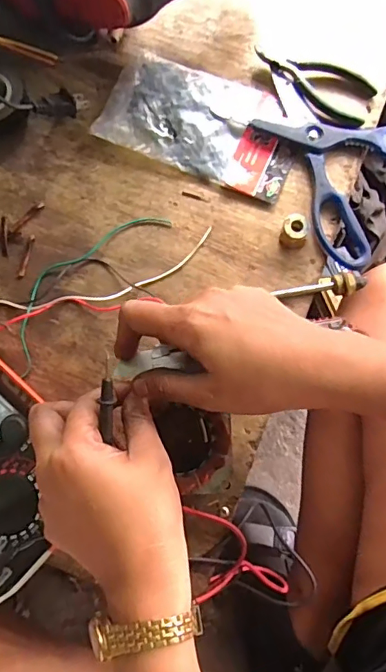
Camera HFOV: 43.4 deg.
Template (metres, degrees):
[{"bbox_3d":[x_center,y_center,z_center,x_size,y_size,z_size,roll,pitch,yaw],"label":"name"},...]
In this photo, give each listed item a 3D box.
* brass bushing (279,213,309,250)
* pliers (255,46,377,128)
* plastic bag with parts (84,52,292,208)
[{"bbox_3d":[0.084,-0.087,0.404,0.022,0.020,0.025,12,78,4],"label":"brass bushing"},{"bbox_3d":[0.111,-0.232,0.435,0.111,0.014,0.055,38,80,8],"label":"pliers"},{"bbox_3d":[0.008,-0.190,0.430,0.171,0.013,0.099,21,78,5],"label":"plastic bag with parts"}]

